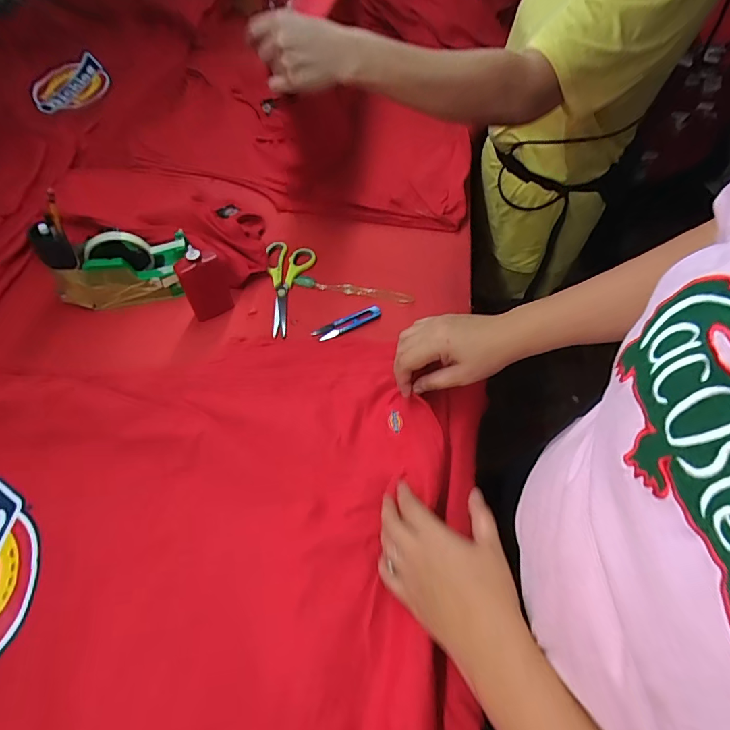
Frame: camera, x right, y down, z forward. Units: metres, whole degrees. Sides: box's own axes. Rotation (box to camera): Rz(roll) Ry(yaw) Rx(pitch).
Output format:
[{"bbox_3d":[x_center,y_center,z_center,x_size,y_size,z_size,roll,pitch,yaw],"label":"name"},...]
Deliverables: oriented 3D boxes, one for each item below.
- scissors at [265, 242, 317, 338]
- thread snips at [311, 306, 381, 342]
[{"bbox_3d":[-0.106,-0.122,0.654,0.074,0.009,0.183,-7,57,-9],"label":"scissors"},{"bbox_3d":[-0.025,-0.061,0.627,0.105,0.005,0.026,-25,62,-19],"label":"thread snips"}]

